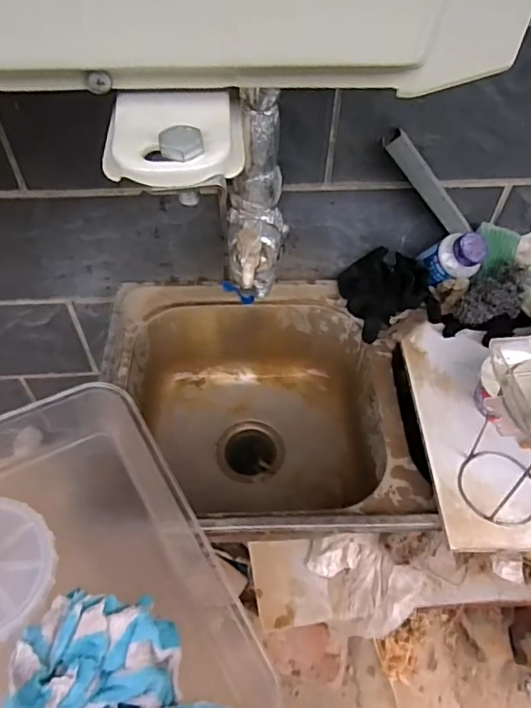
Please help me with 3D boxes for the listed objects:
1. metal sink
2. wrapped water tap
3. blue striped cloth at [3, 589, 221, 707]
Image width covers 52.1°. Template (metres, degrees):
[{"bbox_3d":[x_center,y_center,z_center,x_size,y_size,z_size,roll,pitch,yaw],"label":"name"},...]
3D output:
[{"bbox_3d":[-0.020,0.105,0.814,0.413,0.207,0.400,0,53,-4],"label":"metal sink"},{"bbox_3d":[-0.009,-0.188,0.669,0.080,0.230,0.122,1,53,-3],"label":"wrapped water tap"},{"bbox_3d":[-0.112,0.259,0.430,0.175,0.031,0.107,15,53,8],"label":"blue striped cloth"}]

